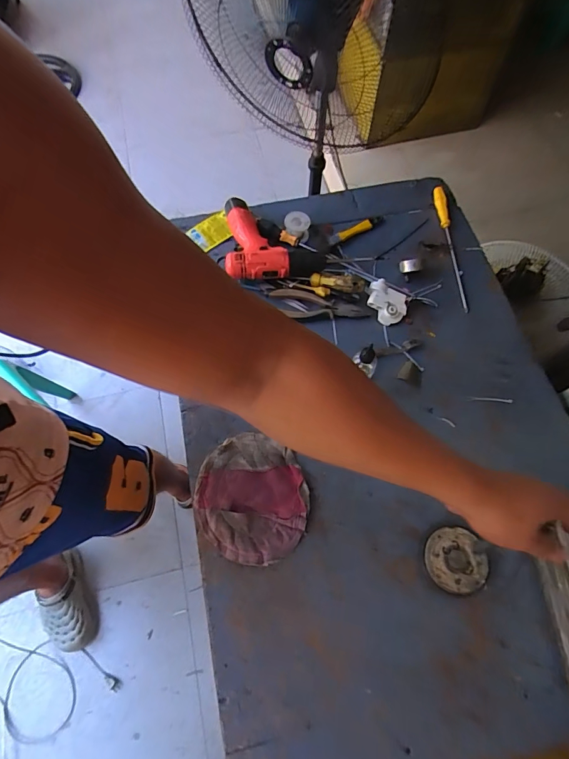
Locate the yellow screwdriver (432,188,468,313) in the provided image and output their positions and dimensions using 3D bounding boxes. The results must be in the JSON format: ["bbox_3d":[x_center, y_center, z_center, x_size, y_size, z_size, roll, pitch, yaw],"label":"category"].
[{"bbox_3d":[0.340,-0.273,0.804,0.024,0.023,0.304,-3,67,-2],"label":"yellow screwdriver"}]

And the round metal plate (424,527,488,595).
[{"bbox_3d":[0.249,0.263,0.577,0.085,0.009,0.085,0,70,0],"label":"round metal plate"}]

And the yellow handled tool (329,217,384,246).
[{"bbox_3d":[0.148,-0.314,0.825,0.141,0.019,0.026,-29,71,-13],"label":"yellow handled tool"}]

